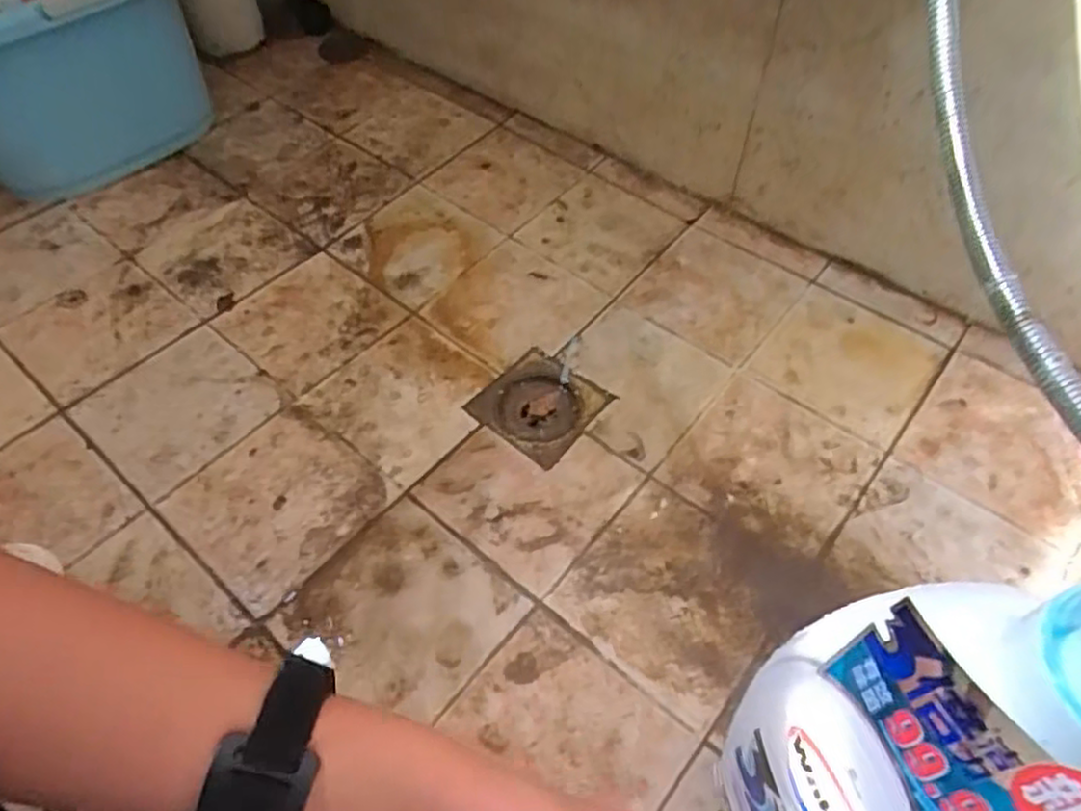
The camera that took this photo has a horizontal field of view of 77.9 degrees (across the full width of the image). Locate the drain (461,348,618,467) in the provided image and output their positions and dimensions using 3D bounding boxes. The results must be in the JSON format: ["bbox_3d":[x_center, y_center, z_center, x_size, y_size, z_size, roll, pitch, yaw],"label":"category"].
[{"bbox_3d":[-0.002,0.002,0.640,0.103,0.019,0.100,33,61,23],"label":"drain"}]

